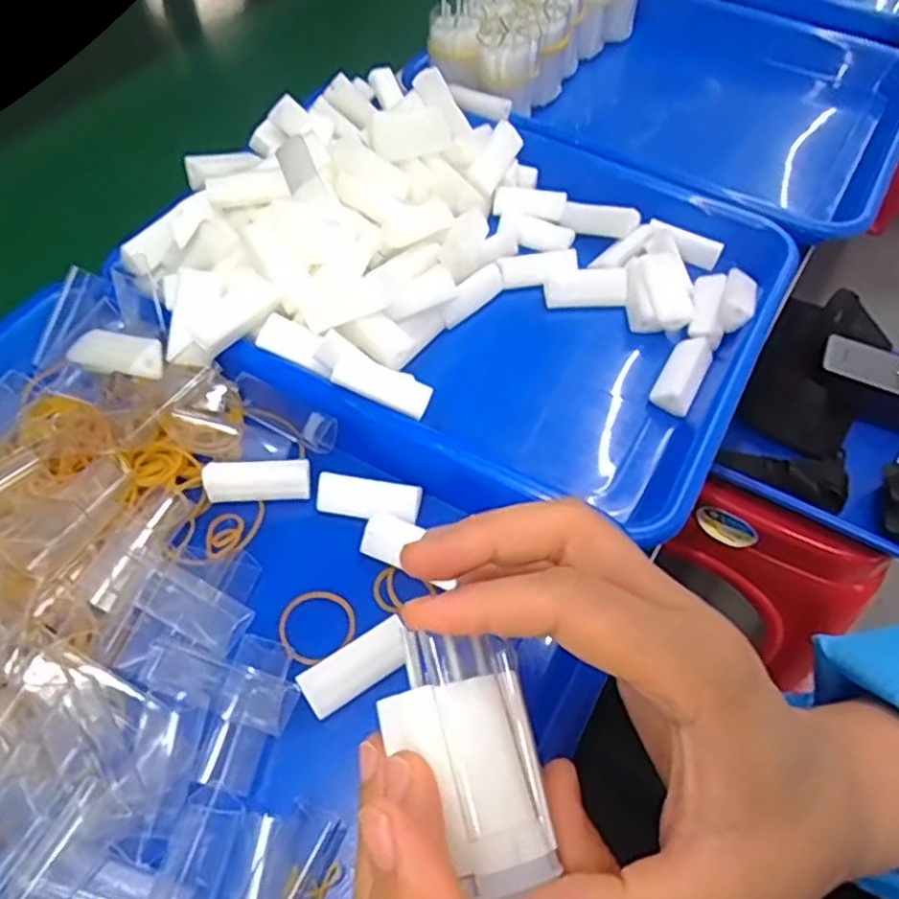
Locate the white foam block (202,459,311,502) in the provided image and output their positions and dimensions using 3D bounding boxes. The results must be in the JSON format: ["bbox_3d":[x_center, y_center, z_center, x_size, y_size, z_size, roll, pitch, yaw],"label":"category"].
[{"bbox_3d":[-0.086,0.014,0.318,0.046,0.016,0.015,-3,56,-3],"label":"white foam block"}]

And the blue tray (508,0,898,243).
[{"bbox_3d":[0.203,-0.232,0.534,0.230,0.104,0.268,28,59,17],"label":"blue tray"}]

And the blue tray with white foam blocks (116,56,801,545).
[{"bbox_3d":[0.011,-0.105,0.389,0.319,0.059,0.269,26,59,15],"label":"blue tray with white foam blocks"}]

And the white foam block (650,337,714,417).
[{"bbox_3d":[0.124,-0.042,0.365,0.021,0.014,0.049,25,59,15],"label":"white foam block"}]

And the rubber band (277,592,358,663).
[{"bbox_3d":[-0.055,0.072,0.289,0.031,0.004,0.029,1,56,-1],"label":"rubber band"}]

